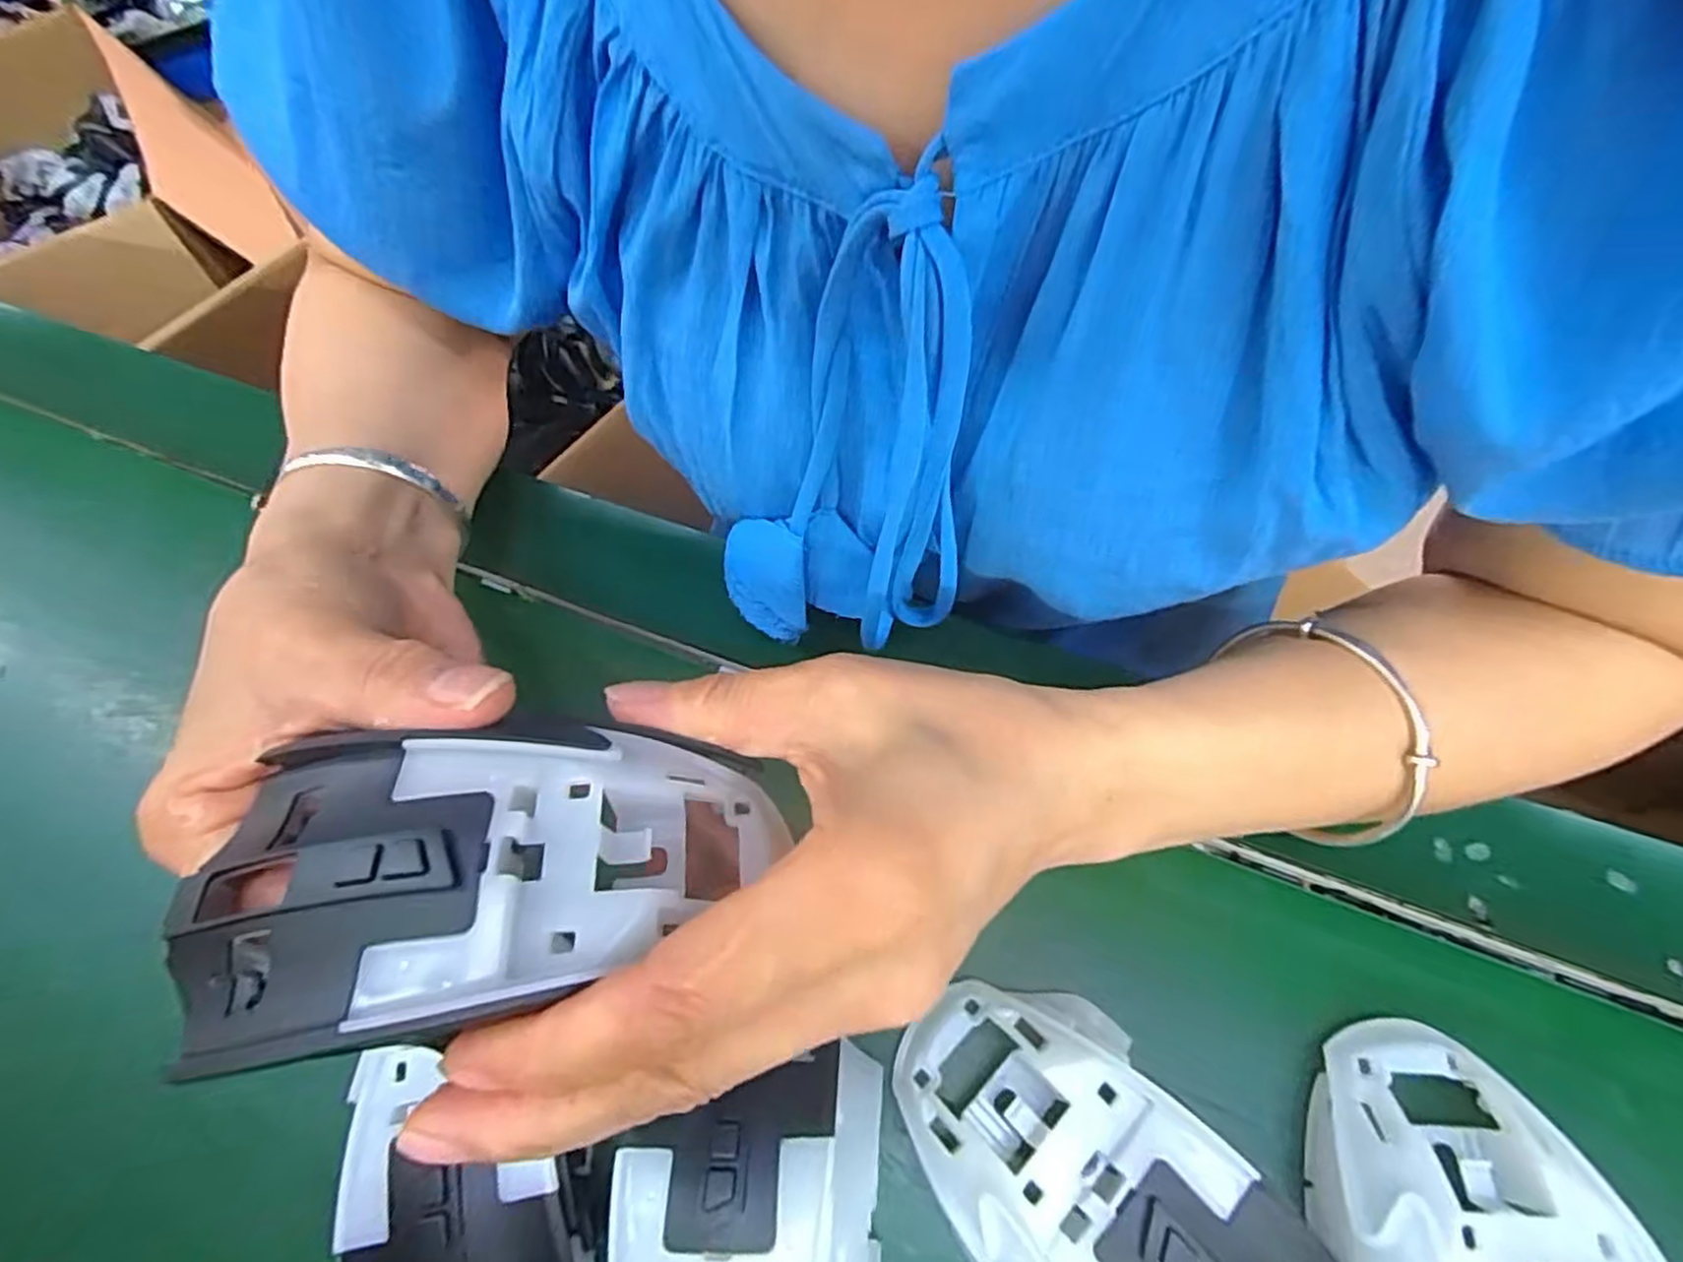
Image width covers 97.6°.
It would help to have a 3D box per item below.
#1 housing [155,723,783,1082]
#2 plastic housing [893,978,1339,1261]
[{"bbox_3d":[-0.071,0.047,0.149,0.110,0.039,0.062,-5,62,1],"label":"housing"},{"bbox_3d":[0.063,0.142,0.183,0.061,0.045,0.111,-40,67,-17],"label":"plastic housing"}]

